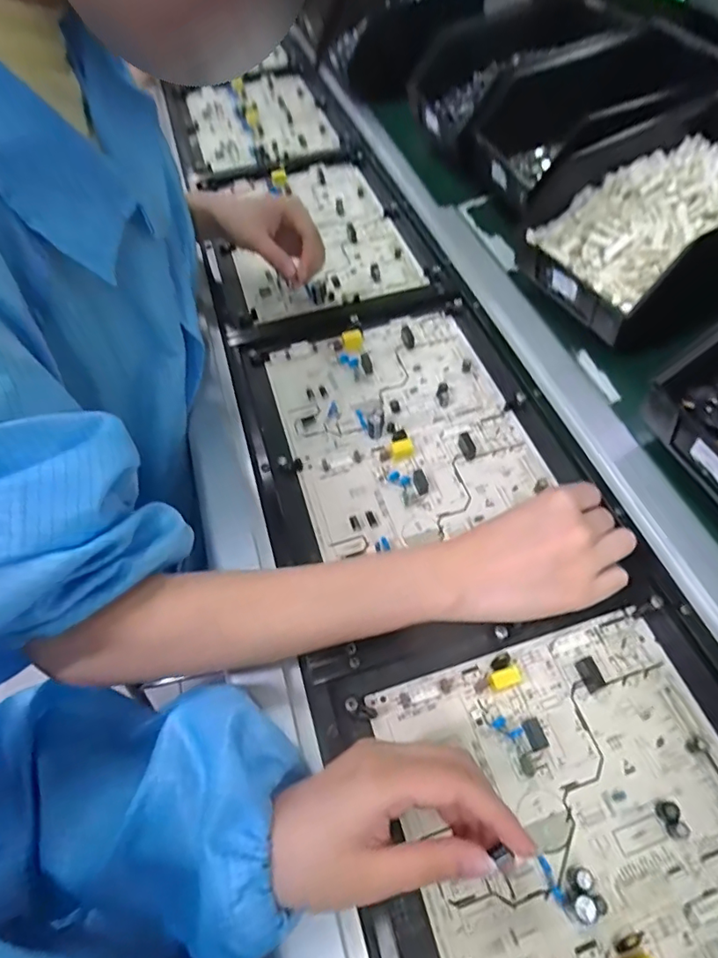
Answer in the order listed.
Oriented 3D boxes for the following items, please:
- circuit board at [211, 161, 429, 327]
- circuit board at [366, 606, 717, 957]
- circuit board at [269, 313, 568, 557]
[{"bbox_3d":[-0.058,-0.300,0.641,0.195,0.018,0.284,-16,58,-7],"label":"circuit board"},{"bbox_3d":[0.122,0.172,0.311,0.191,0.016,0.146,-16,58,-7],"label":"circuit board"},{"bbox_3d":[0.035,-0.056,0.471,0.196,0.016,0.239,-15,58,-7],"label":"circuit board"}]

